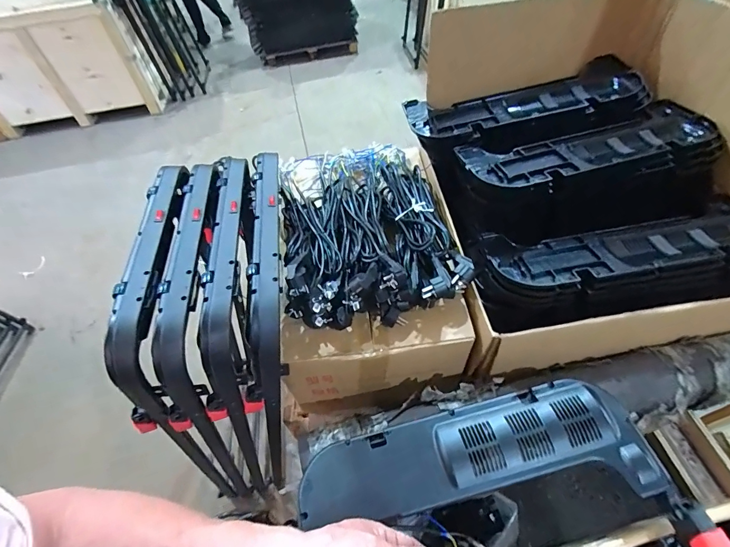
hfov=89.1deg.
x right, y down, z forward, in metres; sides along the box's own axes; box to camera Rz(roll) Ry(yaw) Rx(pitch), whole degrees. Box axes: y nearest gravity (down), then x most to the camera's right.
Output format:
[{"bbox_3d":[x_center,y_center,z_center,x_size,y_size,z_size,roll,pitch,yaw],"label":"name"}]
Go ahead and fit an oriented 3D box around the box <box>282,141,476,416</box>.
[{"bbox_3d":[-0.002,-0.062,0.778,0.332,0.248,0.532,-8,52,0],"label":"box"}]

